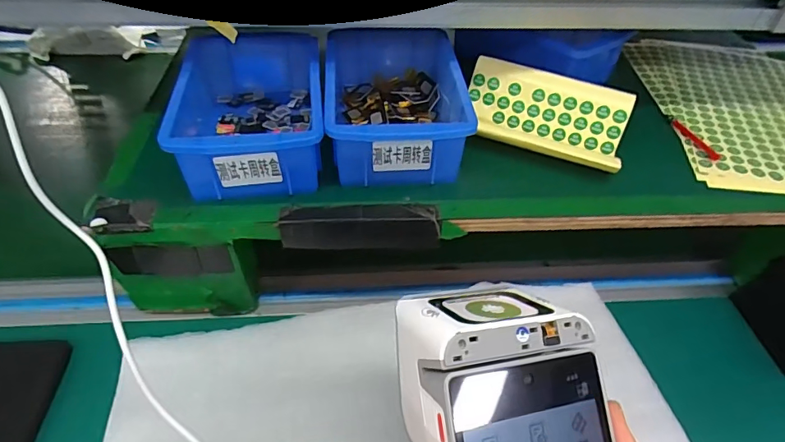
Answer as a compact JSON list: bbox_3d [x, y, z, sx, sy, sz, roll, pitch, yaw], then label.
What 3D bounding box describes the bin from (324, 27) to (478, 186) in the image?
[{"bbox_3d":[0.000,-0.096,0.359,0.099,0.048,0.151,-3,47,-5],"label":"bin"}]

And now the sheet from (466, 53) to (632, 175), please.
[{"bbox_3d":[0.114,-0.079,0.360,0.122,0.043,0.062,18,49,14],"label":"sheet"}]

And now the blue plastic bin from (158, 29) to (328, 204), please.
[{"bbox_3d":[-0.099,-0.084,0.342,0.099,0.044,0.143,-4,47,-6],"label":"blue plastic bin"}]

